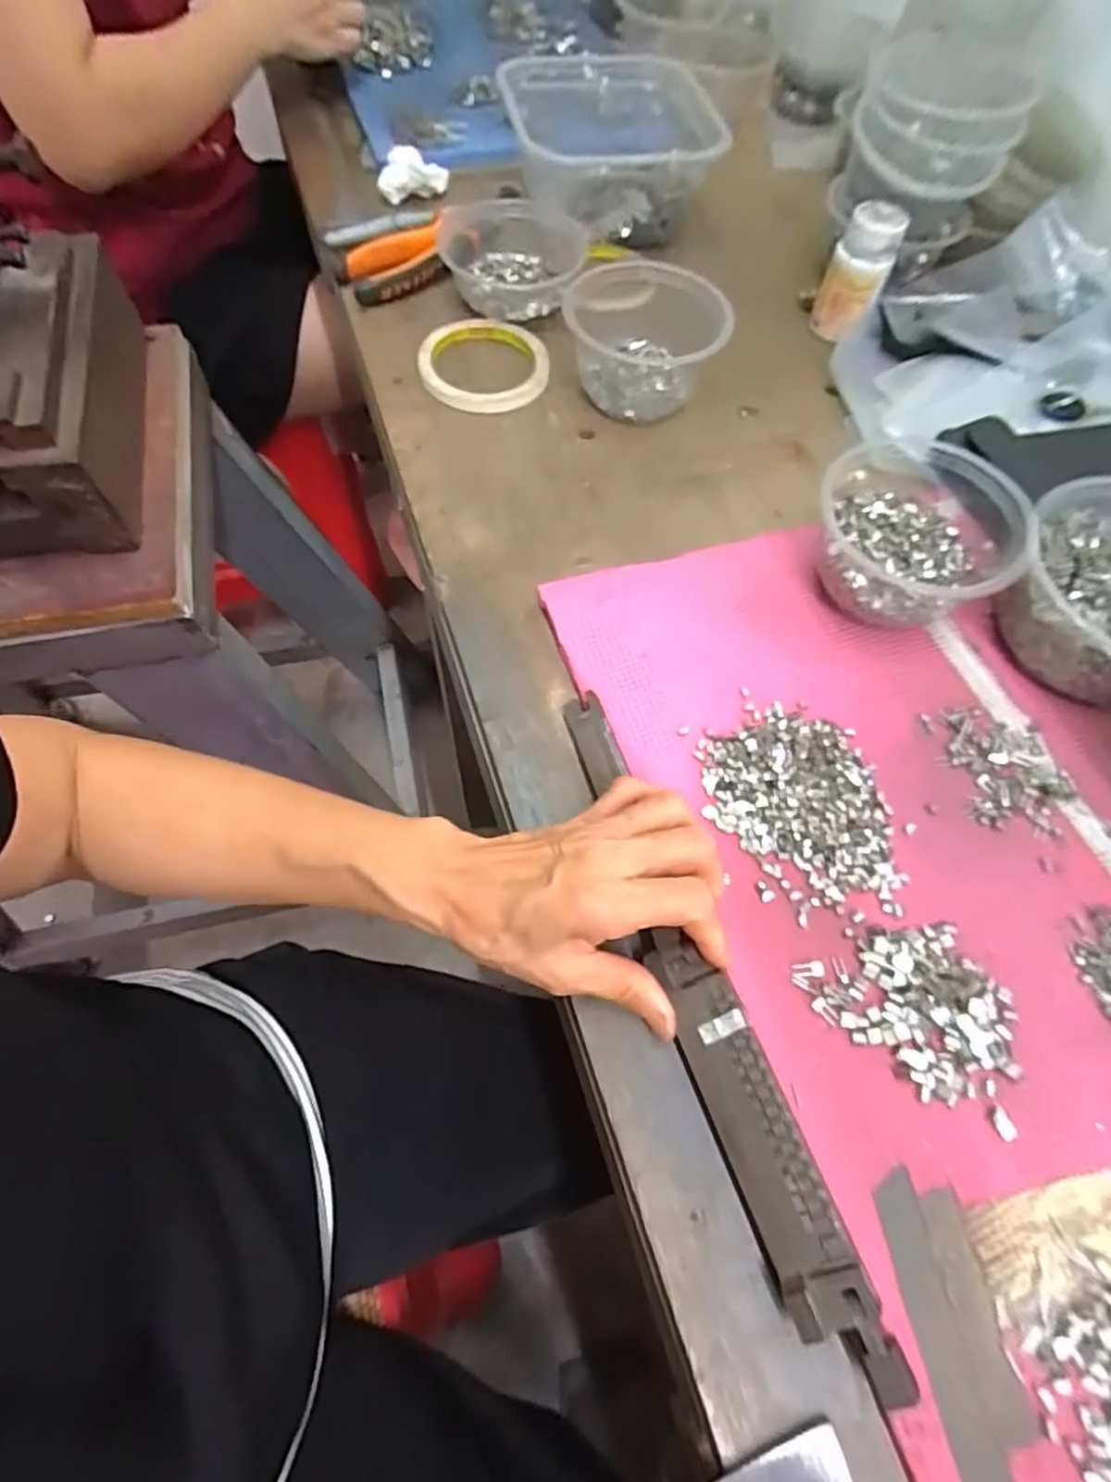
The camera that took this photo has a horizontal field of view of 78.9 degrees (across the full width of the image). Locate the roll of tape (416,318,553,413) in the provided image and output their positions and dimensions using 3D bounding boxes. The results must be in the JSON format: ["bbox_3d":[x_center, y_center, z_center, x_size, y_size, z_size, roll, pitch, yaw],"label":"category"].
[{"bbox_3d":[-0.055,-0.289,0.514,0.096,0.015,0.093,-3,64,-6],"label":"roll of tape"}]

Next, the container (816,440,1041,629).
[{"bbox_3d":[0.212,-0.122,0.406,0.108,0.061,0.106,2,64,-3],"label":"container"}]

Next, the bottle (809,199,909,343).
[{"bbox_3d":[0.235,-0.363,0.530,0.046,0.084,0.045,22,64,8],"label":"bottle"}]

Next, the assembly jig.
[{"bbox_3d":[0.062,0.109,0.310,0.030,0.016,0.309,-18,63,-9],"label":"assembly jig"}]

